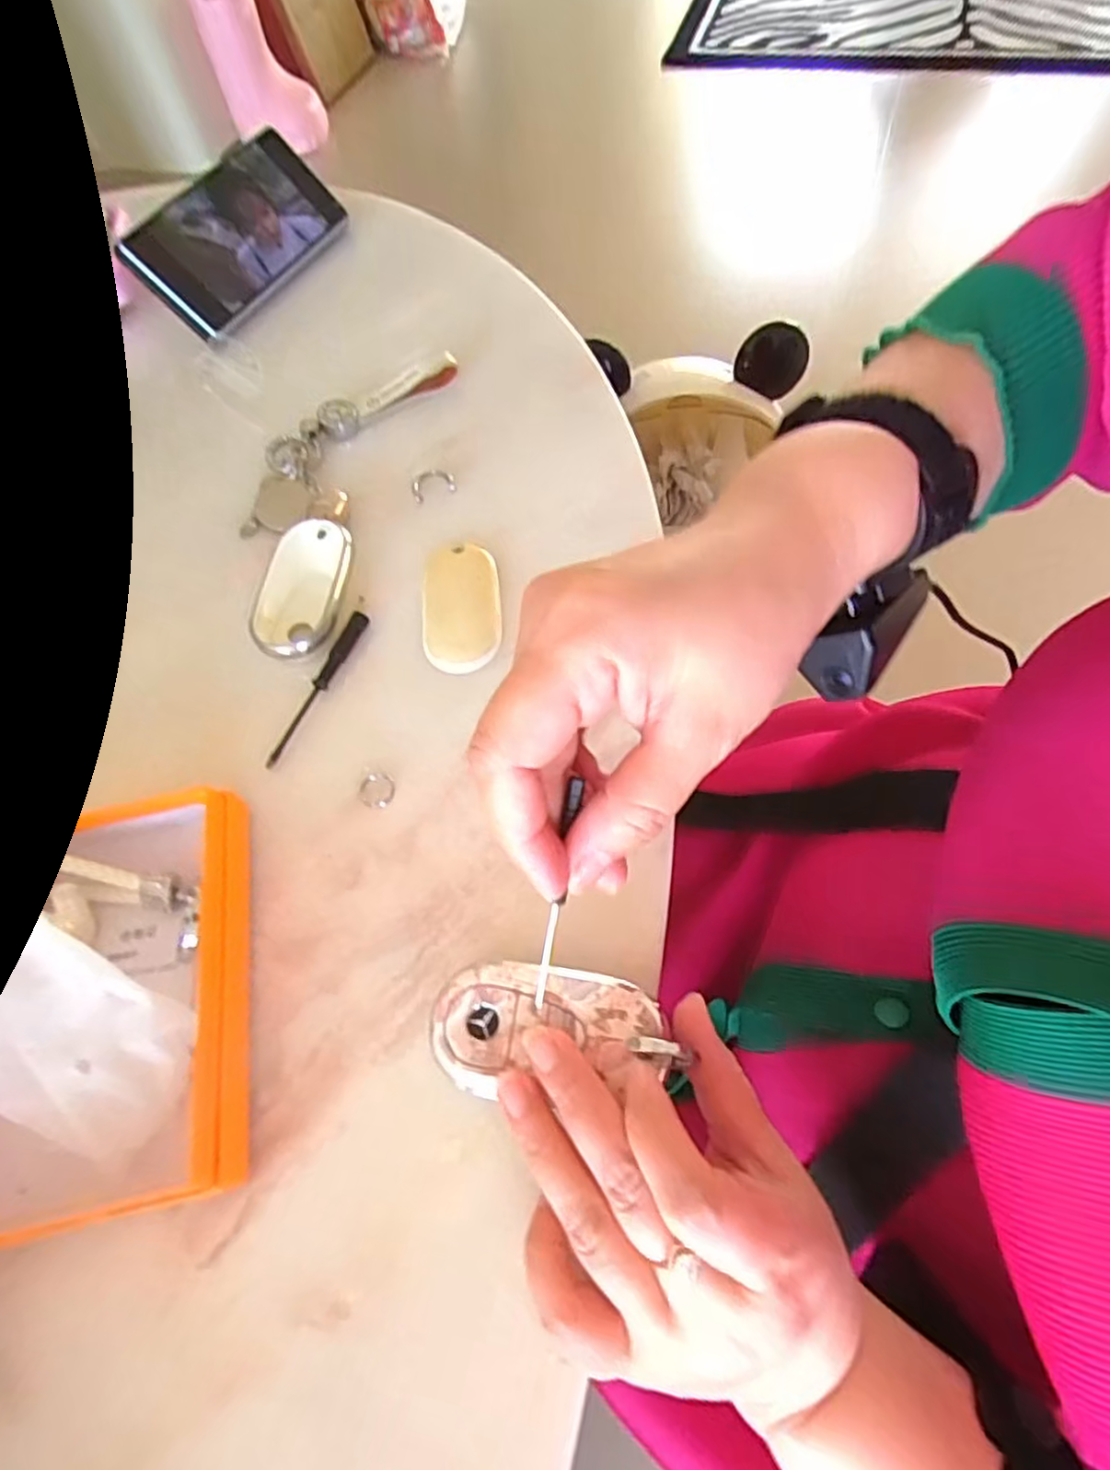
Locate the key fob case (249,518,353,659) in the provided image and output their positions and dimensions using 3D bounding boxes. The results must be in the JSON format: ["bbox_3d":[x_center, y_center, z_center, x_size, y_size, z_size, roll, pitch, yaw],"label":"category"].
[{"bbox_3d":[-0.133,-0.075,0.345,0.046,0.014,0.081,-1,62,2],"label":"key fob case"}]

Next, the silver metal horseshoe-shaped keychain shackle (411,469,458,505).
[{"bbox_3d":[-0.070,-0.145,0.381,0.025,0.004,0.023,-17,63,-7],"label":"silver metal horseshoe-shaped keychain shackle"}]

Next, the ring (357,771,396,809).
[{"bbox_3d":[-0.080,0.024,0.299,0.017,0.004,0.017,-1,62,2],"label":"ring"}]

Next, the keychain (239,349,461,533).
[{"bbox_3d":[-0.129,-0.180,0.402,0.075,0.016,0.156,20,65,12],"label":"keychain"}]

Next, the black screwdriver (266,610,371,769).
[{"bbox_3d":[-0.115,-0.024,0.322,0.009,0.007,0.088,21,65,13],"label":"black screwdriver"}]

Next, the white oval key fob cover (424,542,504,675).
[{"bbox_3d":[-0.048,-0.066,0.340,0.039,0.004,0.077,-5,62,0],"label":"white oval key fob cover"}]

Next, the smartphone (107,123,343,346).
[{"bbox_3d":[-0.221,-0.357,0.474,0.077,0.015,0.159,39,67,-27],"label":"smartphone"}]

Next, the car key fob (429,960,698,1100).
[{"bbox_3d":[-0.002,0.101,0.233,0.082,0.011,0.041,-2,62,4],"label":"car key fob"}]

